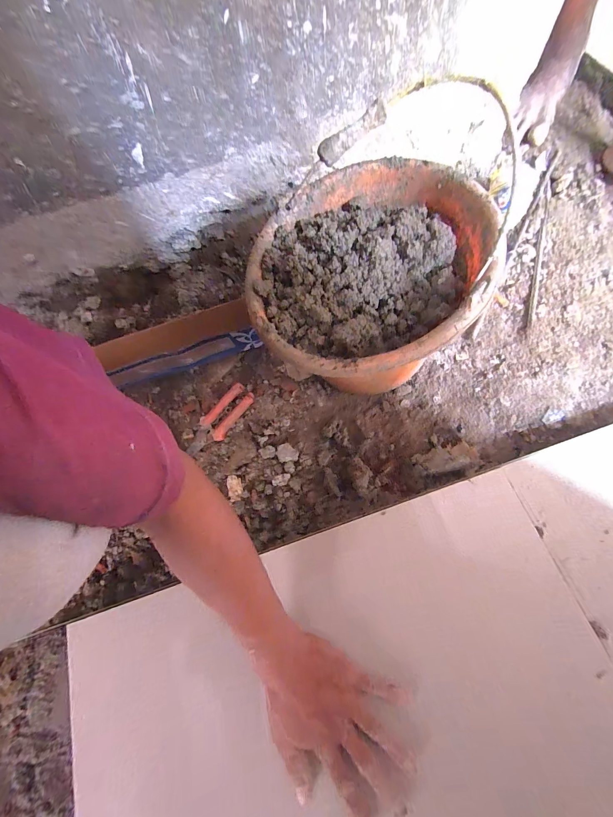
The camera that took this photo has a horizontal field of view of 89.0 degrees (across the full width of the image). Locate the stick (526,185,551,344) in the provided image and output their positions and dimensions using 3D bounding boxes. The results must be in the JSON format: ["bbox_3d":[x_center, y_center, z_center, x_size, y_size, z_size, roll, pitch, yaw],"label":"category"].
[{"bbox_3d":[0.406,-0.263,0.543,0.012,0.009,0.341,18,71,9],"label":"stick"}]

